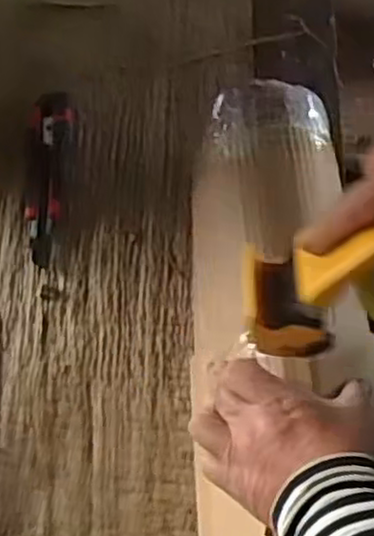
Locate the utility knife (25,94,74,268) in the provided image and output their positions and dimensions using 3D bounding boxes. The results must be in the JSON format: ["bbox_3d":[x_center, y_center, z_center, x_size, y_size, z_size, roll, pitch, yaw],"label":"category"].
[{"bbox_3d":[-0.134,-0.090,0.690,0.041,0.013,0.178,1,63,-2],"label":"utility knife"}]

